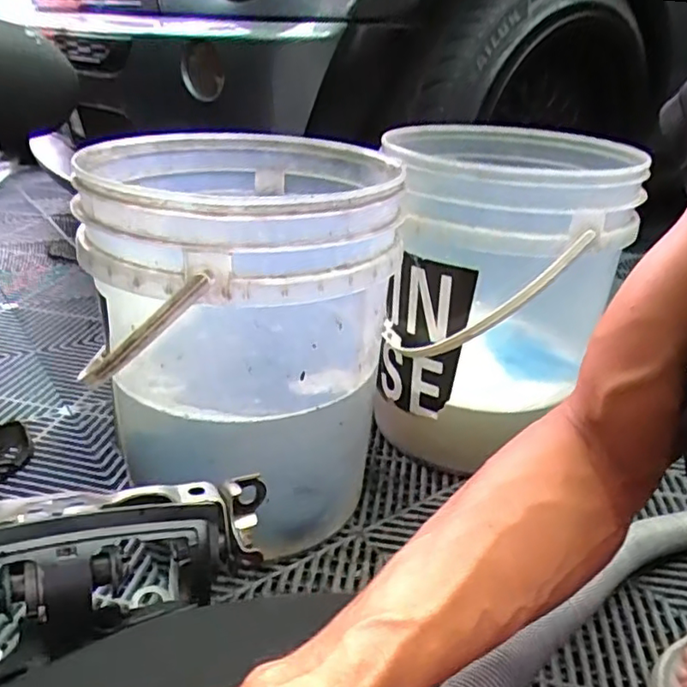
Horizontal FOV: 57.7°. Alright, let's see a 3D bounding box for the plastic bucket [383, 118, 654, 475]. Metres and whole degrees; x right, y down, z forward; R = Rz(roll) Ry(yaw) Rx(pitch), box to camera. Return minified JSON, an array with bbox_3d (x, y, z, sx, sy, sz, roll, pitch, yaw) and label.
[{"bbox_3d":[0.184,-0.063,0.788,0.286,0.358,0.323,12,29,17],"label":"plastic bucket"}]

